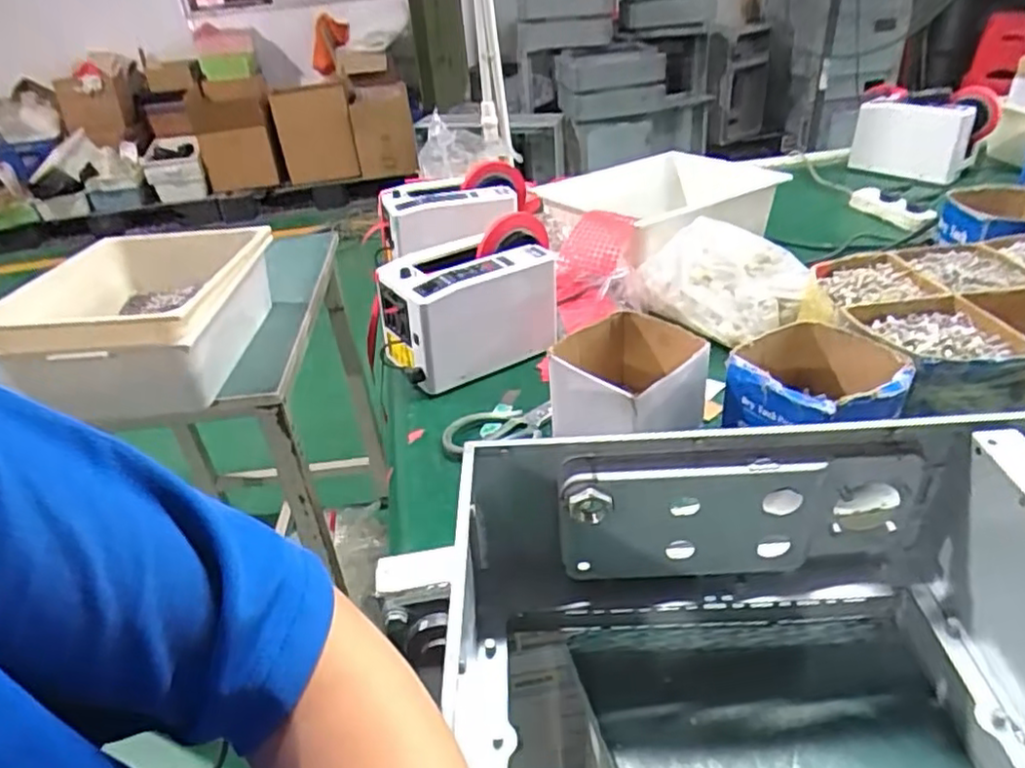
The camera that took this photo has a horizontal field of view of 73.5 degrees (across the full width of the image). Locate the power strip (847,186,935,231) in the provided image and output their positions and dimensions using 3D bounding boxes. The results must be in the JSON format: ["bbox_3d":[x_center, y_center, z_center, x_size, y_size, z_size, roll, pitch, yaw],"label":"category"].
[{"bbox_3d":[0.714,-0.331,1.296,0.041,0.041,0.172,-18,36,-20],"label":"power strip"}]

